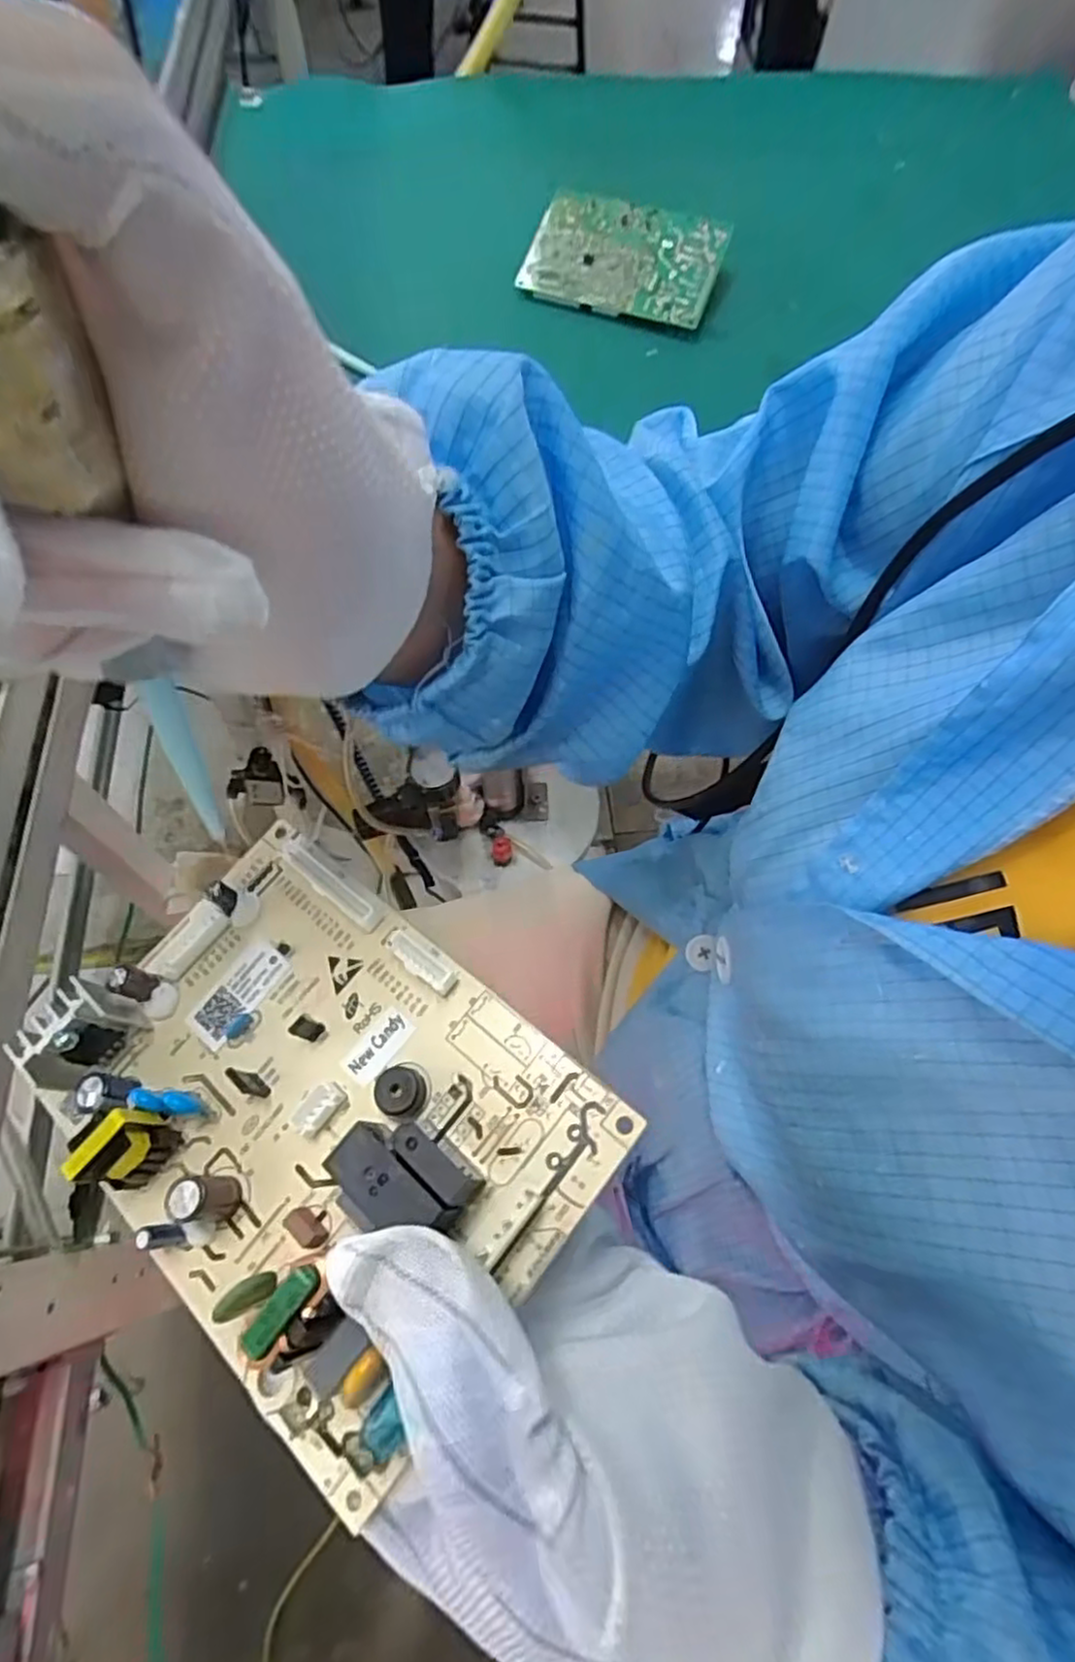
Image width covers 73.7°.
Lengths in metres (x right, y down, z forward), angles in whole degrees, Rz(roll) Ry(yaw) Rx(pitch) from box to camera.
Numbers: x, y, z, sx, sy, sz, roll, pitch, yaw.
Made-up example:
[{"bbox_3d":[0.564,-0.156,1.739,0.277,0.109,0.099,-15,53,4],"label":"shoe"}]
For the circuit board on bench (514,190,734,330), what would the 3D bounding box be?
[{"bbox_3d":[0.066,-0.434,0.541,0.141,0.011,0.101,18,80,7],"label":"circuit board on bench"}]

